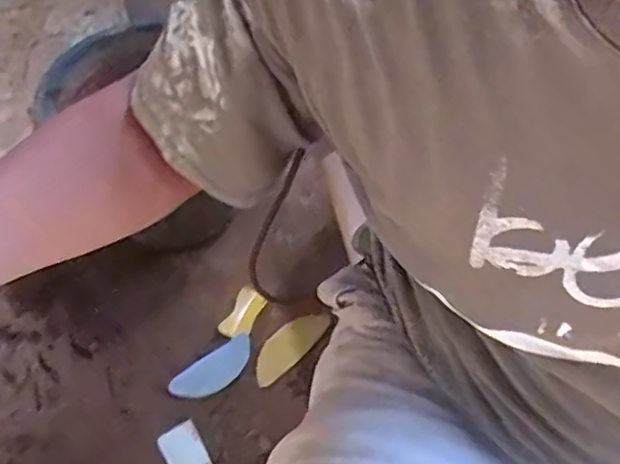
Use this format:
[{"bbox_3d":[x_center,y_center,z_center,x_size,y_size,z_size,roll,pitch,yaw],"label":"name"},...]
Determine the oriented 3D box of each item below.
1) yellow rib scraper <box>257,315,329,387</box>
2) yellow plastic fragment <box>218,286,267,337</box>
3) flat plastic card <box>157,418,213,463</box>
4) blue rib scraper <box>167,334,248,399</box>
[{"bbox_3d":[-0.027,0.149,0.843,0.127,0.007,0.047,-40,75,-20],"label":"yellow rib scraper"},{"bbox_3d":[-0.090,0.109,0.853,0.040,0.007,0.076,22,61,13],"label":"yellow plastic fragment"},{"bbox_3d":[-0.152,0.266,0.768,0.048,0.004,0.062,-24,73,-24],"label":"flat plastic card"},{"bbox_3d":[-0.123,0.179,0.817,0.115,0.004,0.047,-32,76,-19],"label":"blue rib scraper"}]

